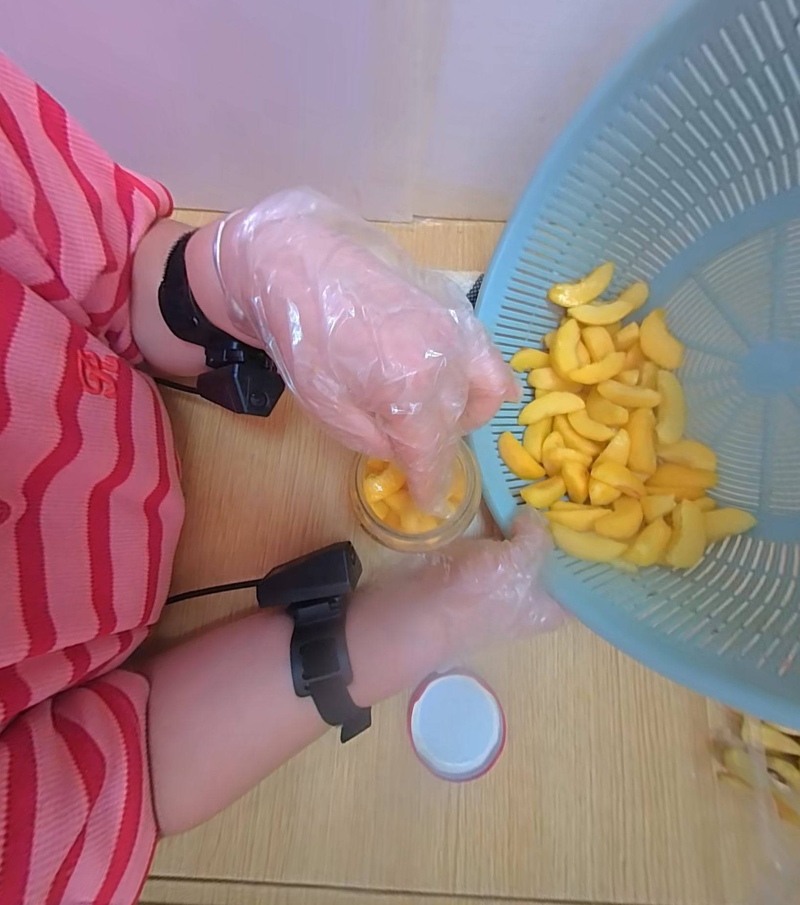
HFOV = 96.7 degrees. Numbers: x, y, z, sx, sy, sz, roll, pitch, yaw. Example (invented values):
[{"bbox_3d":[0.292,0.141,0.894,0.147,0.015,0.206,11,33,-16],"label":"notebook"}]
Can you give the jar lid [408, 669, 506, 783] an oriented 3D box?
[{"bbox_3d":[0.044,0.207,0.273,0.070,0.009,0.069,0,79,1],"label":"jar lid"}]

